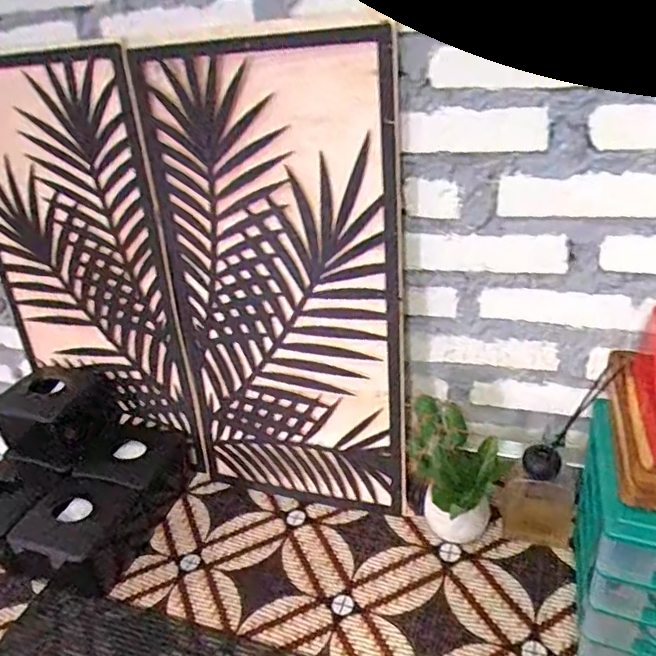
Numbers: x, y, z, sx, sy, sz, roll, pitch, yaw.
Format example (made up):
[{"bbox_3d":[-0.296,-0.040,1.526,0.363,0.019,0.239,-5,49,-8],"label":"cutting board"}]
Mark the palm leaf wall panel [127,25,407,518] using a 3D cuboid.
[{"bbox_3d":[-0.055,-0.033,0.731,0.305,0.586,0.025,4,26,20],"label":"palm leaf wall panel"}]

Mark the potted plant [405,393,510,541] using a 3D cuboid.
[{"bbox_3d":[0.165,0.180,0.727,0.092,0.198,0.088,-5,30,3],"label":"potted plant"}]

